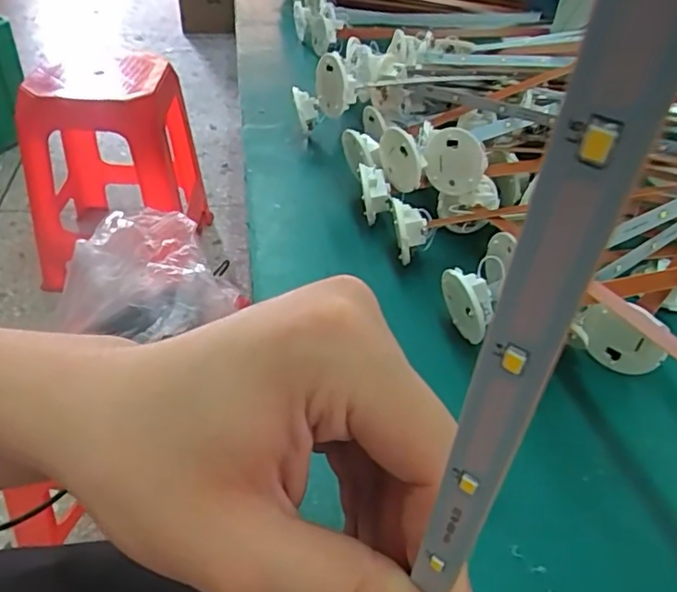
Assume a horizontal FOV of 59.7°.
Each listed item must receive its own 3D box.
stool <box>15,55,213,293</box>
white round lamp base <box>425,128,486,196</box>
[{"bbox_3d":[-0.550,-0.321,1.420,0.378,0.440,0.385,2,41,-4],"label":"stool"},{"bbox_3d":[0.068,-0.079,0.348,0.010,0.036,0.039,-30,52,-34],"label":"white round lamp base"}]

